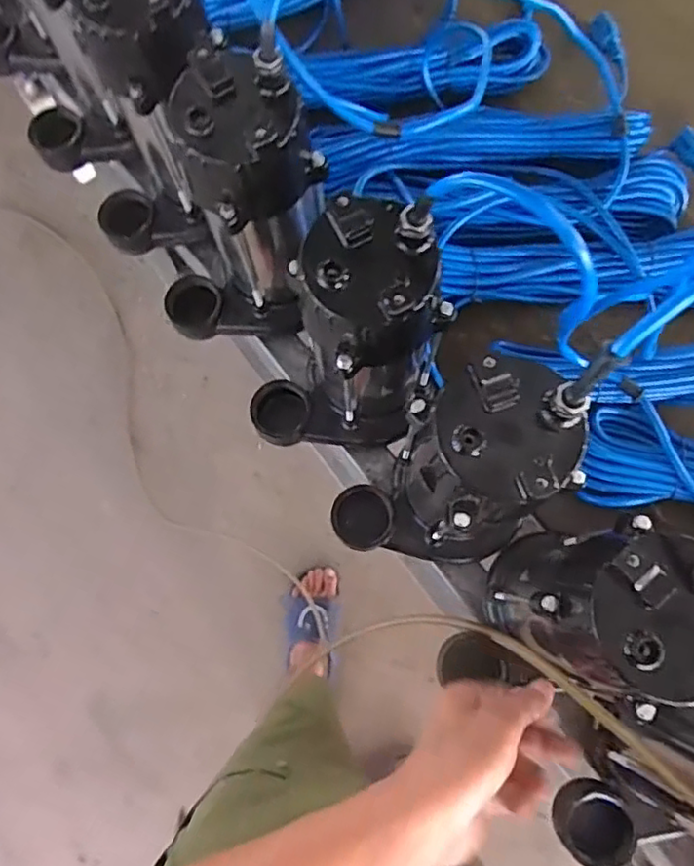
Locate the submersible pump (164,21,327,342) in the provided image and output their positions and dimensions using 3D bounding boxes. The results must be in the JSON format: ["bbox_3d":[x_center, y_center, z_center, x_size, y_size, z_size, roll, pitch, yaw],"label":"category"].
[{"bbox_3d":[-0.091,-0.160,0.490,0.103,0.238,0.136,42,79,10],"label":"submersible pump"}]

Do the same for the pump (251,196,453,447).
[{"bbox_3d":[-0.010,-0.059,0.461,0.144,0.238,0.098,-15,76,-4],"label":"pump"}]

